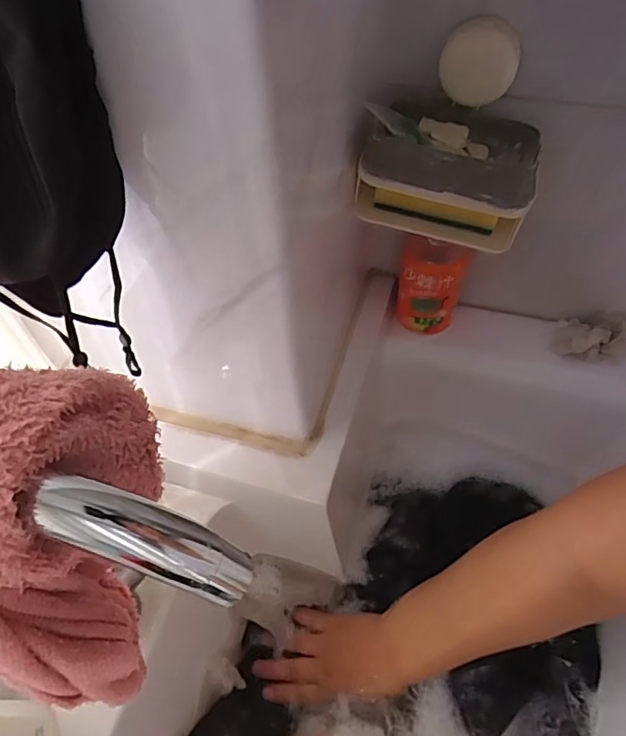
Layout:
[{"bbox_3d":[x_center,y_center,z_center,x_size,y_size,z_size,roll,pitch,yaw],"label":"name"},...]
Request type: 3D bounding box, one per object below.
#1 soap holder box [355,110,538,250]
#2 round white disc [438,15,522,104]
[{"bbox_3d":[0.106,-0.150,0.408,0.130,0.080,0.089,19,57,16],"label":"soap holder box"},{"bbox_3d":[0.120,-0.218,0.377,0.055,0.055,0.013,4,54,7],"label":"round white disc"}]

